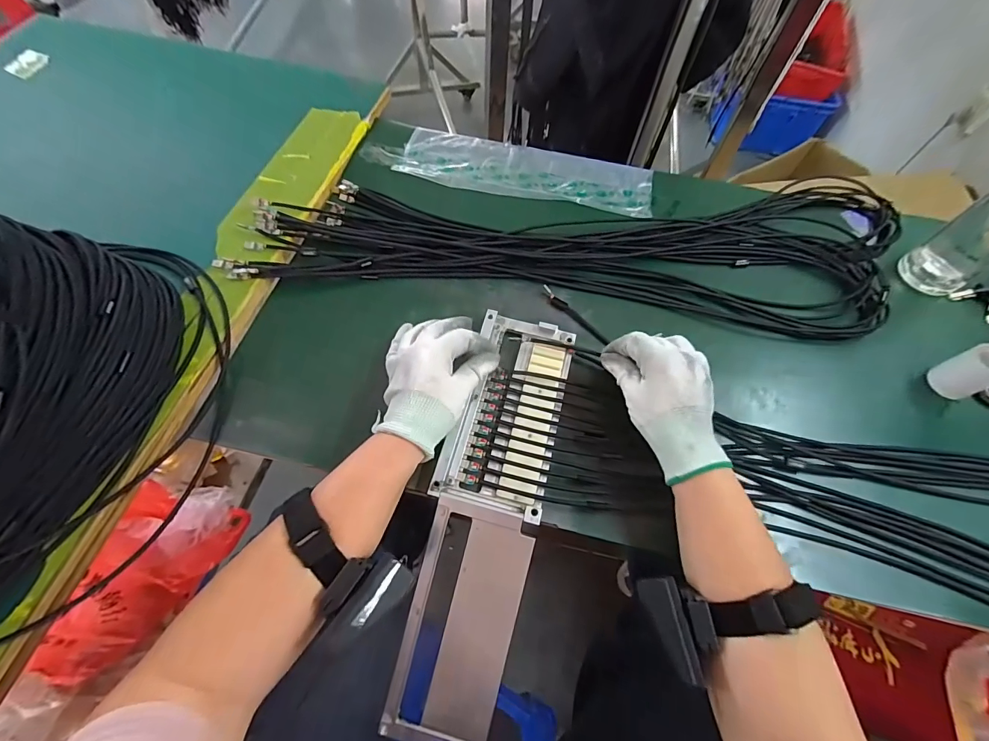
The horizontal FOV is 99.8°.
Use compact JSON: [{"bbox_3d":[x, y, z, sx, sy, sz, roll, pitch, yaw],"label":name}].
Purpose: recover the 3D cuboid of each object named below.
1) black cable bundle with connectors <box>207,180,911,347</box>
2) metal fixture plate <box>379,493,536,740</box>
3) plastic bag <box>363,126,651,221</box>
[{"bbox_3d":[0.117,-0.167,0.510,0.767,0.024,0.221,5,62,0],"label":"black cable bundle with connectors"},{"bbox_3d":[-0.030,0.218,0.348,0.088,0.007,0.208,12,86,4],"label":"metal fixture plate"},{"bbox_3d":[0.022,-0.281,0.576,0.387,0.014,0.108,9,62,2],"label":"plastic bag"}]

